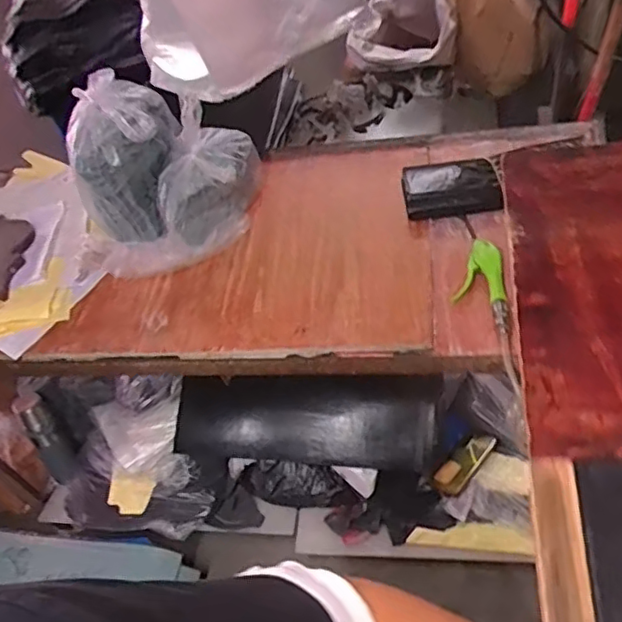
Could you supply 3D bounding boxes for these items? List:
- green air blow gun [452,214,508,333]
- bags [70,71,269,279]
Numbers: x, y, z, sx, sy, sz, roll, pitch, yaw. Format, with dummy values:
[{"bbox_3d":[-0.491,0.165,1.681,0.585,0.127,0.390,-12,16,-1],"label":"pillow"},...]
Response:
[{"bbox_3d":[0.245,-0.063,0.936,0.069,0.040,0.239,2,53,7],"label":"green air blow gun"},{"bbox_3d":[-0.241,-0.240,1.044,0.295,0.247,0.237,-12,53,-4],"label":"bags"}]

